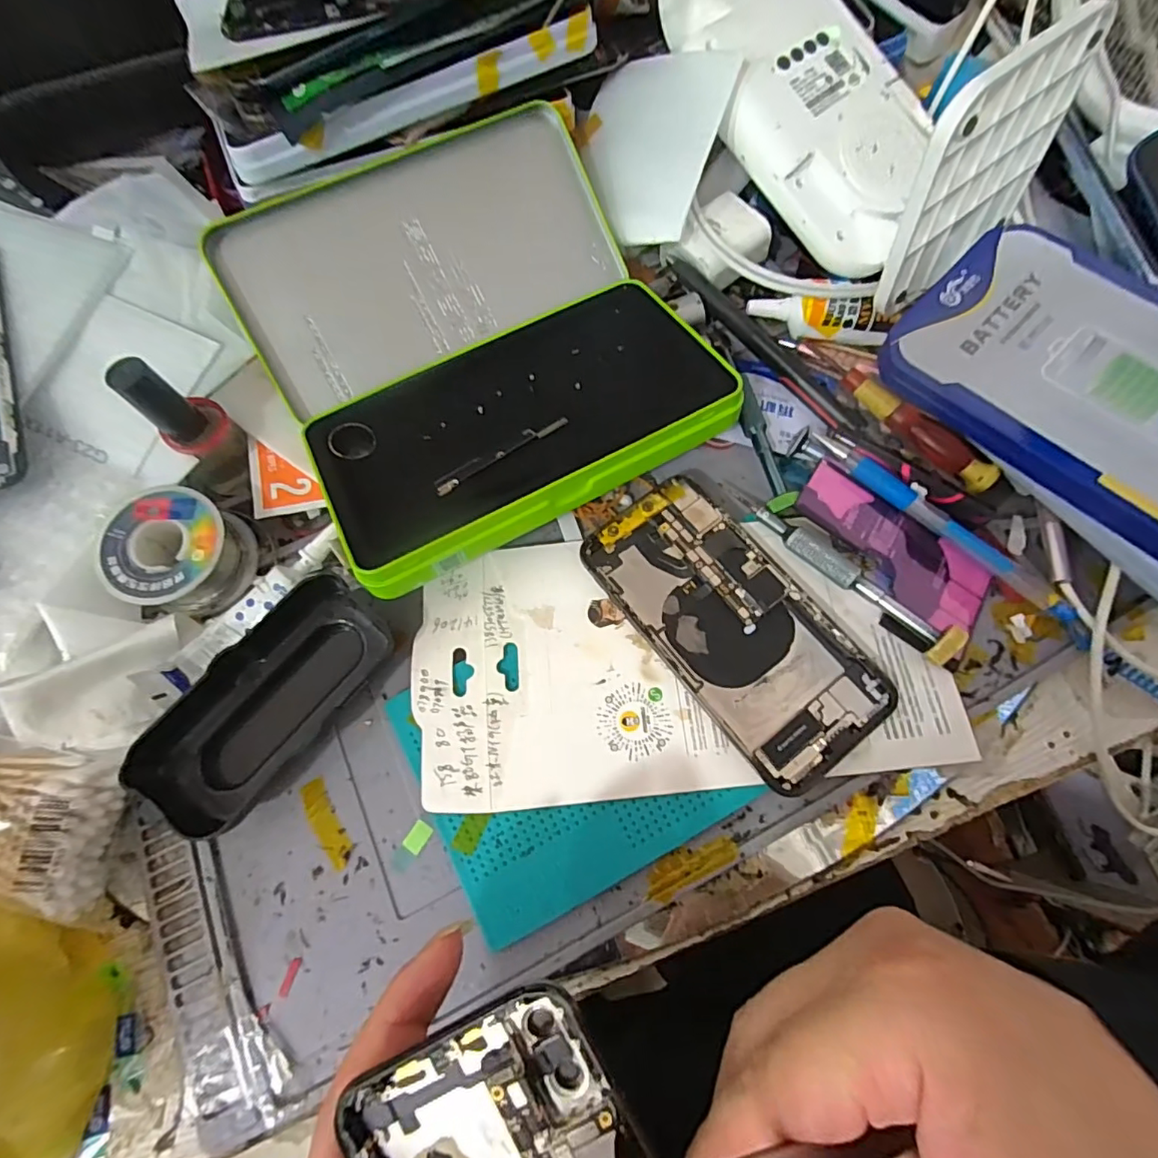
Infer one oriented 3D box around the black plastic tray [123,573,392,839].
[{"bbox_3d":[-0.132,0.050,0.237,0.046,0.027,0.106,34,75,13],"label":"black plastic tray"}]

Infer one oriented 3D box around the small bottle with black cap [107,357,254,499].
[{"bbox_3d":[-0.178,-0.067,0.247,0.034,0.060,0.036,39,76,14],"label":"small bottle with black cap"}]

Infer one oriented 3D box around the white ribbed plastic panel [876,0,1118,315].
[{"bbox_3d":[0.182,-0.181,0.245,0.096,0.092,0.010,-36,62,-8],"label":"white ribbed plastic panel"}]

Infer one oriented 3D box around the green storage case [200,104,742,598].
[{"bbox_3d":[-0.050,-0.115,0.269,0.188,0.055,0.198,-27,72,-8],"label":"green storage case"}]

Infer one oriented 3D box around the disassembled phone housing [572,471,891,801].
[{"bbox_3d":[0.068,0.019,0.249,0.068,0.006,0.141,-36,73,-11],"label":"disassembled phone housing"}]

